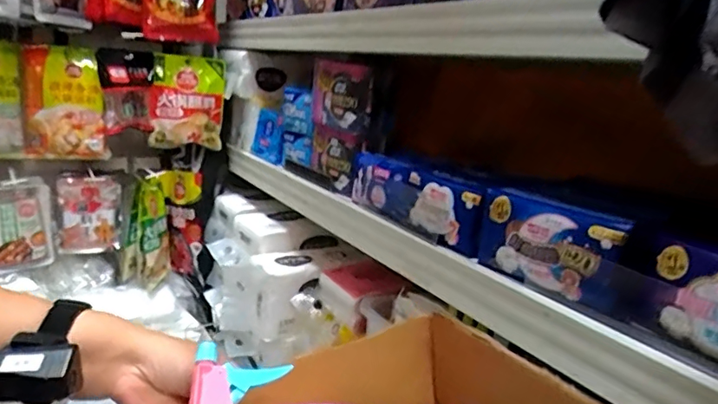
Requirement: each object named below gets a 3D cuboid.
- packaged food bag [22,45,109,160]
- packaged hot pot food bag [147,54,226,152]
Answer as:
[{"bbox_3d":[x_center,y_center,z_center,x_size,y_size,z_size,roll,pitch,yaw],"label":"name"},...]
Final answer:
[{"bbox_3d":[-0.603,-0.199,1.053,0.147,0.218,0.029,1,14,-17],"label":"packaged food bag"},{"bbox_3d":[-0.392,-0.224,1.162,0.161,0.207,0.056,-3,19,-33],"label":"packaged hot pot food bag"}]

